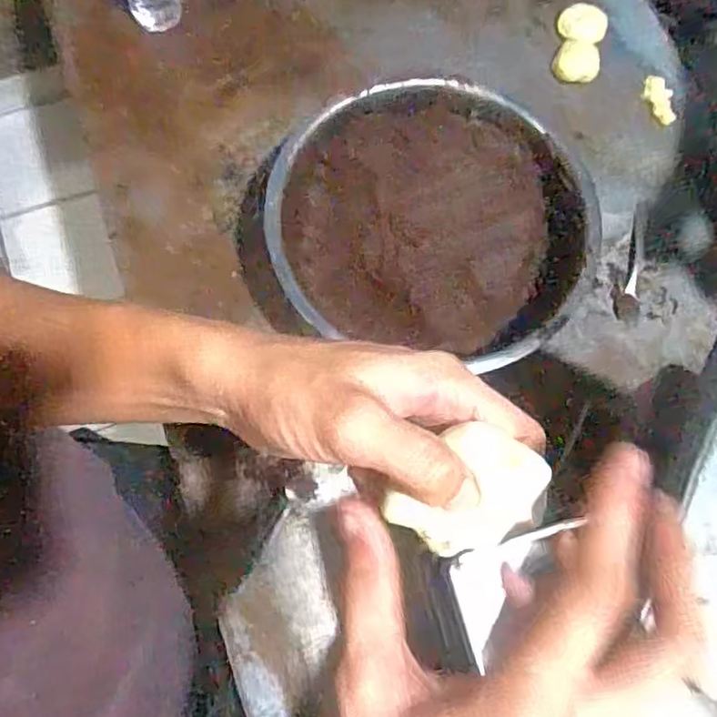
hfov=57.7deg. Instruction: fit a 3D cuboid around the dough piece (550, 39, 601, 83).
[{"bbox_3d":[0.303,-0.412,0.899,0.065,0.034,0.051,25,76,6],"label":"dough piece"}]

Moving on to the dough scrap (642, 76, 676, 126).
[{"bbox_3d":[0.423,-0.364,0.915,0.027,0.021,0.078,-14,75,-4],"label":"dough scrap"}]

